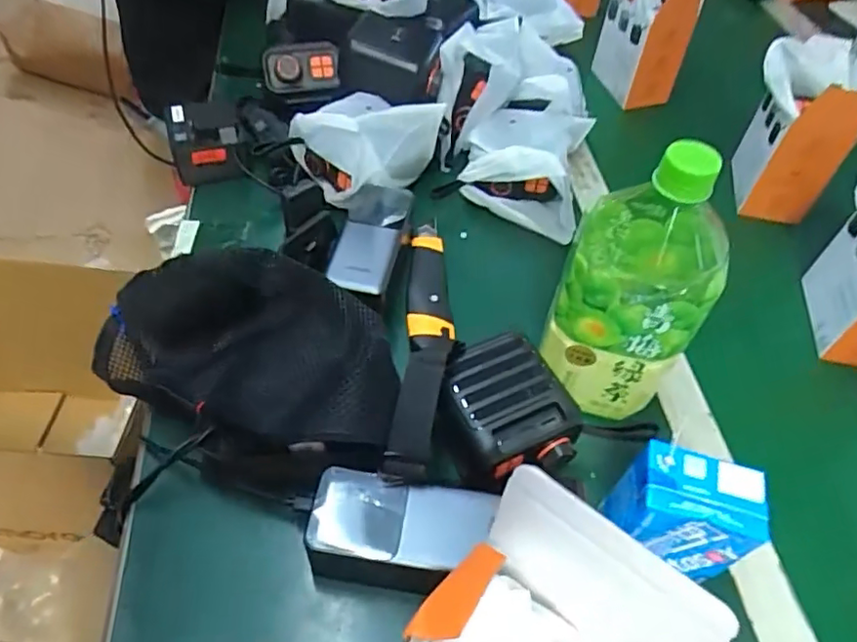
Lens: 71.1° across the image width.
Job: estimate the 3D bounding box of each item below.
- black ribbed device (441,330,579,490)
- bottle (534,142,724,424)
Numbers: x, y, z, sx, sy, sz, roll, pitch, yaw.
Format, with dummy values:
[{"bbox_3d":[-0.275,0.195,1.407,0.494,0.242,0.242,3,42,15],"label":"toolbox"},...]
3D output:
[{"bbox_3d":[0.049,0.062,0.434,0.075,0.046,0.080,-11,52,-14],"label":"black ribbed device"},{"bbox_3d":[0.139,-0.025,0.401,0.094,0.204,0.083,27,53,16],"label":"bottle"}]

